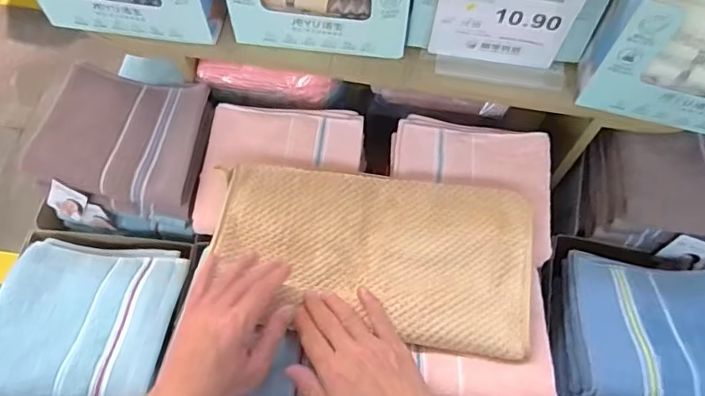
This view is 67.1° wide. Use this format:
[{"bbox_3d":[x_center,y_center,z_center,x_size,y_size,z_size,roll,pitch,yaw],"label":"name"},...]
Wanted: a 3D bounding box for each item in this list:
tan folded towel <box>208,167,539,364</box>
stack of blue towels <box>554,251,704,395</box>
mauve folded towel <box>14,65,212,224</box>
[{"bbox_3d":[0.019,0.045,0.576,0.350,0.033,0.170,16,64,9],"label":"tan folded towel"},{"bbox_3d":[0.324,0.150,0.562,0.182,0.090,0.164,12,64,4],"label":"stack of blue towels"},{"bbox_3d":[-0.272,-0.072,0.646,0.182,0.062,0.163,9,64,3],"label":"mauve folded towel"}]

